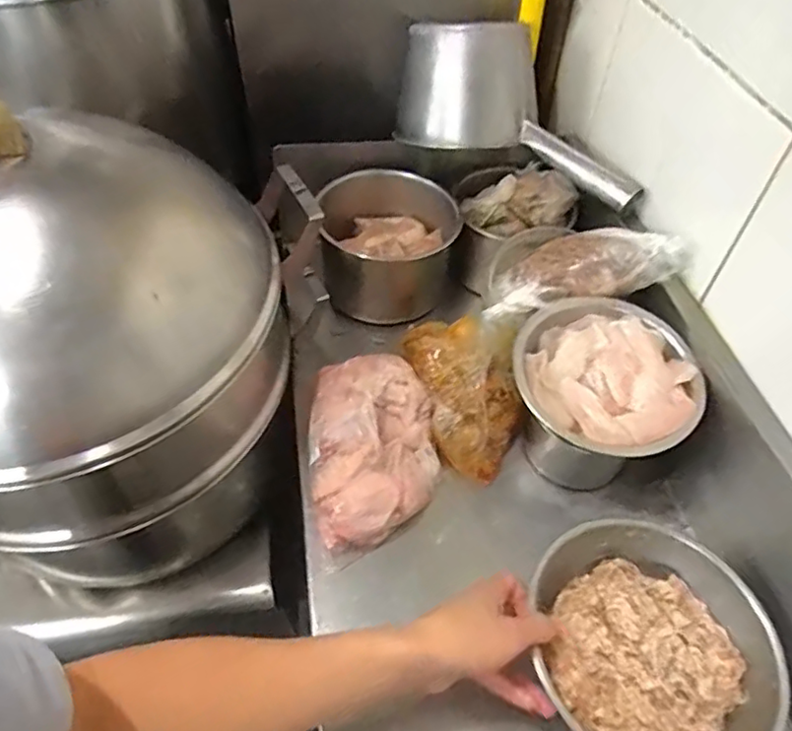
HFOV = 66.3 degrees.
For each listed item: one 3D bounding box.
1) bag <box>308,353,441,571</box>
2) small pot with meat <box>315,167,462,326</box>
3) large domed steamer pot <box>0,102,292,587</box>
[{"bbox_3d":[-0.022,0.080,0.601,0.128,0.069,0.194,-5,50,-6],"label":"bag"},{"bbox_3d":[-0.012,-0.149,0.766,0.165,0.134,0.171,1,49,-1],"label":"small pot with meat"},{"bbox_3d":[-0.293,-0.003,0.584,0.324,0.458,0.320,1,49,-1],"label":"large domed steamer pot"}]

